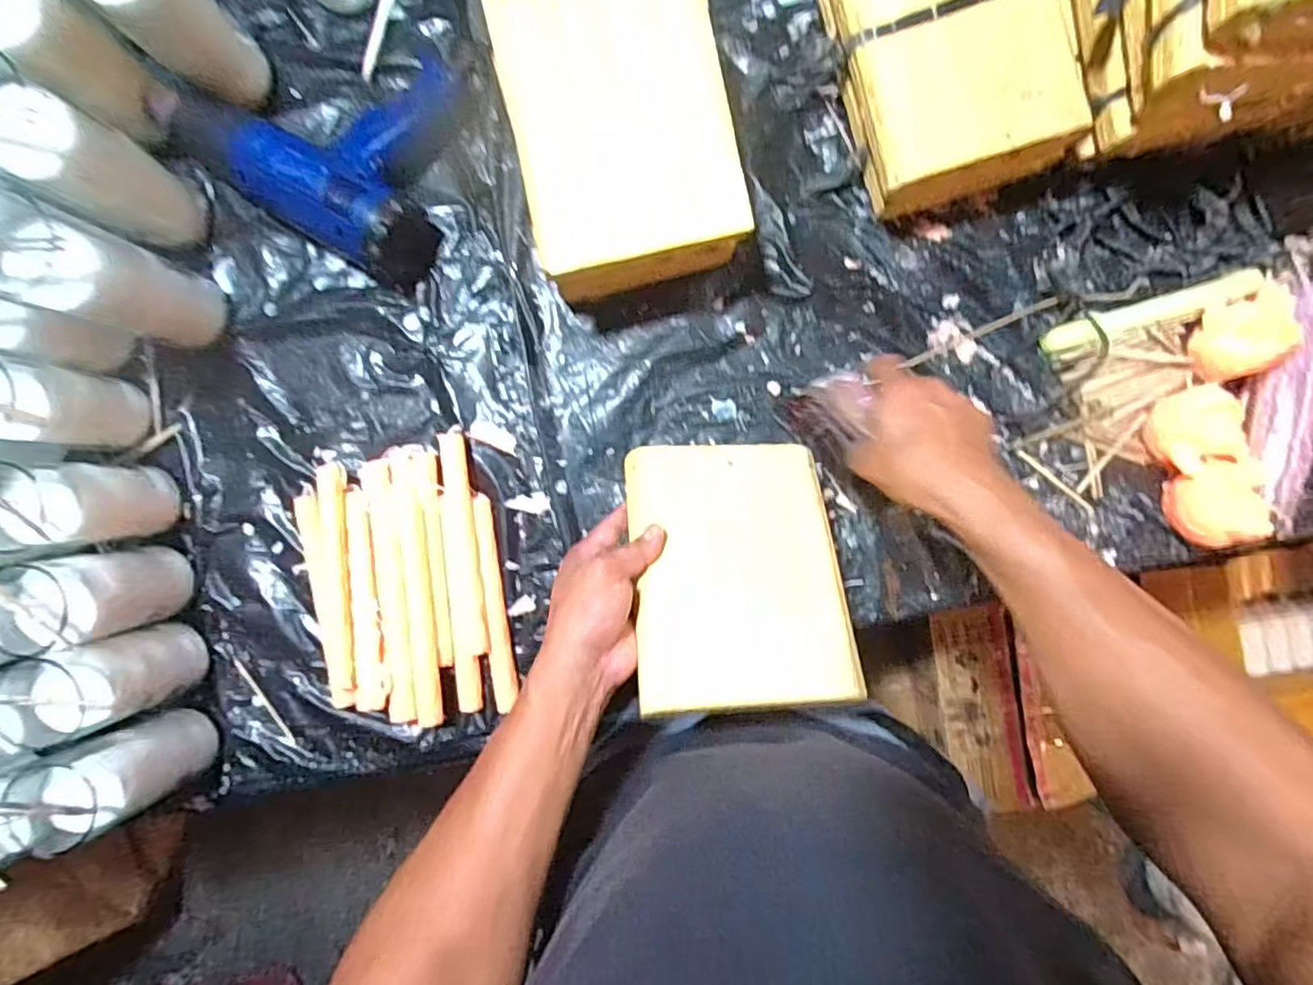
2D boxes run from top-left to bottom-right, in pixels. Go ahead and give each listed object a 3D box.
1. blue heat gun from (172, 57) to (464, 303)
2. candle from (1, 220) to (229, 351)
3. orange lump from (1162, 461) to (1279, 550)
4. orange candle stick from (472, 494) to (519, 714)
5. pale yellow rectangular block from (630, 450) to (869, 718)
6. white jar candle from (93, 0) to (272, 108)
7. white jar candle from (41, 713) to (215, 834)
[{"bbox_3d":[-0.261,-0.308,0.541,0.193,0.068,0.191,30,90,0],"label":"blue heat gun"},{"bbox_3d":[-0.437,-0.169,0.502,0.068,0.156,0.068,24,90,0],"label":"candle"},{"bbox_3d":[0.489,0.009,0.547,0.065,0.059,0.072,-12,90,0],"label":"orange lump"},{"bbox_3d":[-0.148,0.100,0.565,0.018,0.014,0.195,-8,90,0],"label":"orange candle stick"},{"bbox_3d":[0.061,0.051,0.474,0.156,0.012,0.208,-3,62,-2],"label":"pale yellow rectangular block"},{"bbox_3d":[-0.387,-0.382,0.500,0.067,0.151,0.071,-45,90,0],"label":"white jar candle"},{"bbox_3d":[-0.427,0.225,0.515,0.059,0.126,0.060,0,90,0],"label":"white jar candle"}]

